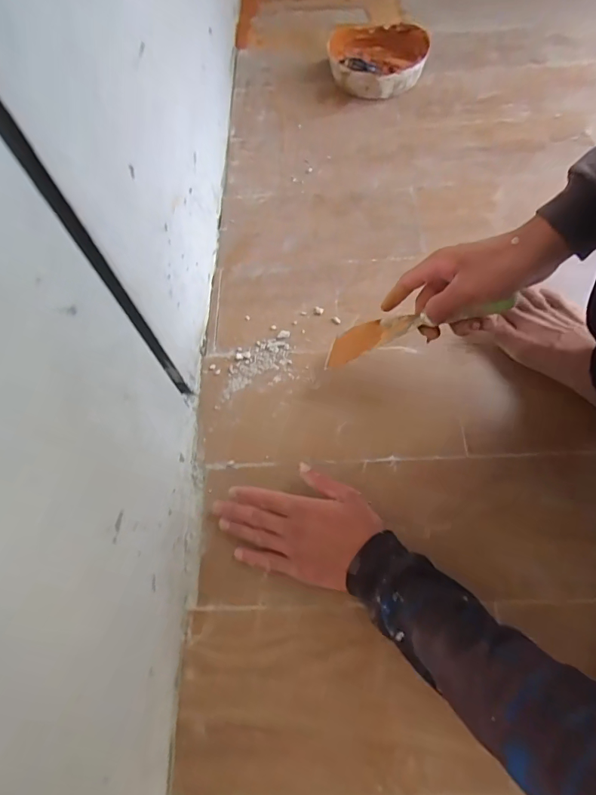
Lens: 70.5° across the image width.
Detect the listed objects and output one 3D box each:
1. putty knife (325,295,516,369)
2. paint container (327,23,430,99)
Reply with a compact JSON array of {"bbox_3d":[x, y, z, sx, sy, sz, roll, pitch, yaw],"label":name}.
[{"bbox_3d":[0.118,-0.074,0.449,0.200,0.015,0.057,-9,57,41],"label":"putty knife"},{"bbox_3d":[0.147,-0.630,0.780,0.177,0.055,0.179,2,65,4],"label":"paint container"}]

